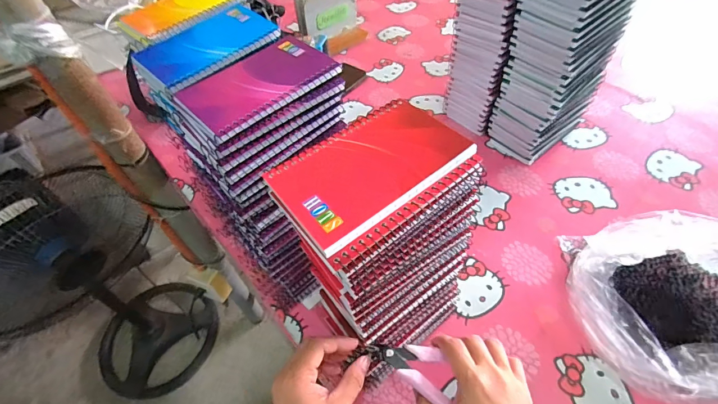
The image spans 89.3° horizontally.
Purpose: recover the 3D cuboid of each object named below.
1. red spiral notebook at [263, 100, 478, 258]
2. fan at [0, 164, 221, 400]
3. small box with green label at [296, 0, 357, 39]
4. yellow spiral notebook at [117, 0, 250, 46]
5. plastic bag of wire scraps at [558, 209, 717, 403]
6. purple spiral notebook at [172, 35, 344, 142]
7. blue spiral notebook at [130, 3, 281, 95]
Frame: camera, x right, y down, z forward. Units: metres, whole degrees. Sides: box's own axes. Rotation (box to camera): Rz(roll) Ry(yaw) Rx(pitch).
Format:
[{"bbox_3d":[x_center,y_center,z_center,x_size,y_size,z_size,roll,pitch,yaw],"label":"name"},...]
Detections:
[{"bbox_3d":[0.009,-0.028,0.260,0.136,0.007,0.080,-33,57,-19],"label":"red spiral notebook"},{"bbox_3d":[-0.737,0.282,1.029,0.383,0.793,0.372,6,53,9],"label":"fan"},{"bbox_3d":[-0.070,-0.446,0.864,0.156,0.125,0.026,-35,58,-20],"label":"small box with green label"},{"bbox_3d":[-0.205,-0.228,0.434,0.094,0.015,0.144,36,63,27],"label":"yellow spiral notebook"},{"bbox_3d":[0.354,0.117,0.404,0.200,0.112,0.186,-1,53,4],"label":"plastic bag of wire scraps"},{"bbox_3d":[-0.095,-0.111,0.333,0.131,0.011,0.091,-38,59,-22],"label":"purple spiral notebook"},{"bbox_3d":[-0.156,-0.164,0.378,0.131,0.012,0.084,-38,59,-22],"label":"blue spiral notebook"}]

